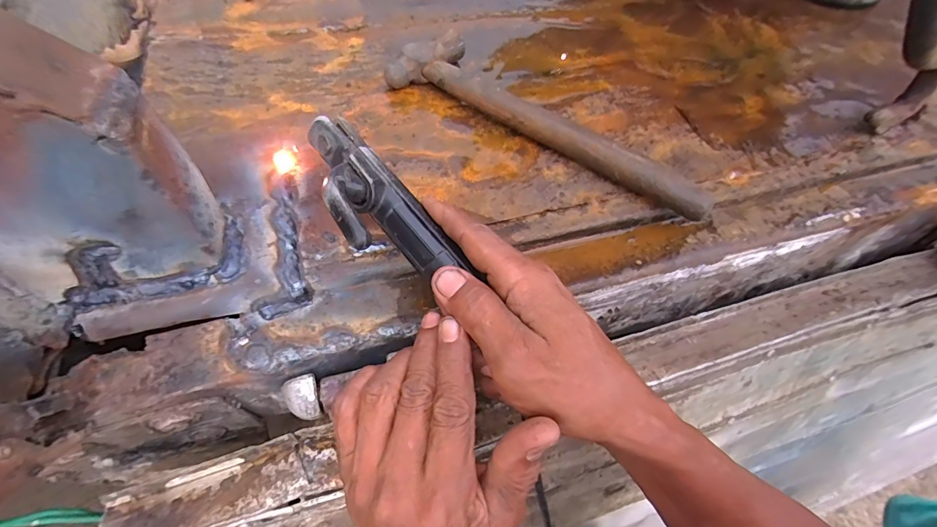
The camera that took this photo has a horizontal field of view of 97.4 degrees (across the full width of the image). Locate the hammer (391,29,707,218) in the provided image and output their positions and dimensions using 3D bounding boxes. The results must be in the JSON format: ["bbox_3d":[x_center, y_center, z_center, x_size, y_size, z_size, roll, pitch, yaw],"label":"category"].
[{"bbox_3d":[0.068,-0.126,0.353,0.285,0.027,0.079,29,59,14],"label":"hammer"}]

